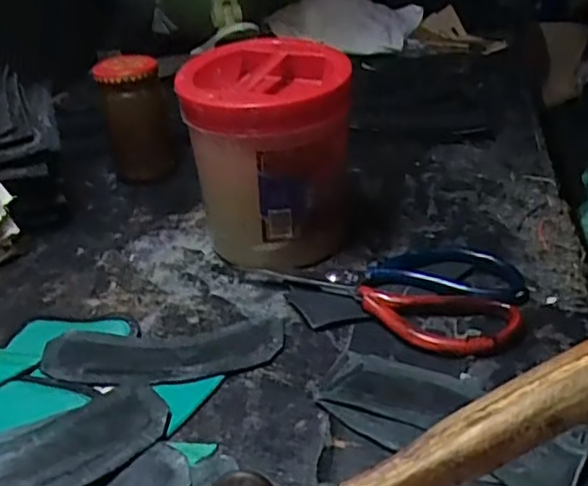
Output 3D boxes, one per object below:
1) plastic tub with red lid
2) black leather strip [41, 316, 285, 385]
[{"bbox_3d":[-0.015,-0.059,0.486,0.108,0.145,0.101,-3,30,2],"label":"plastic tub with red lid"},{"bbox_3d":[-0.080,0.068,0.413,0.146,0.009,0.054,-6,30,-3],"label":"black leather strip"}]

